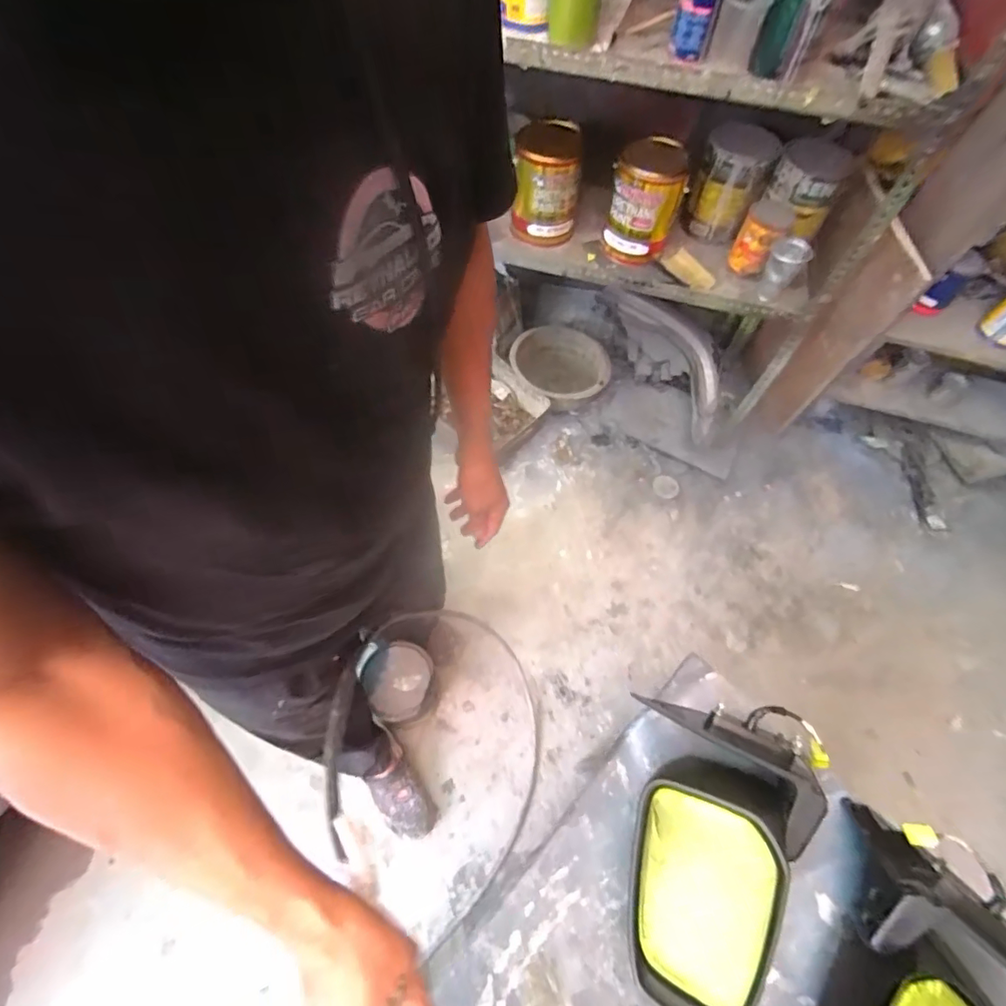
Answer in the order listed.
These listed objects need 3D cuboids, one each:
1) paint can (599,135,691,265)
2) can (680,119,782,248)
[{"bbox_3d":[0.321,-0.683,1.160,0.161,0.210,0.148,14,61,3],"label":"paint can"},{"bbox_3d":[0.541,-0.763,1.235,0.156,0.219,0.138,22,62,8],"label":"can"}]

